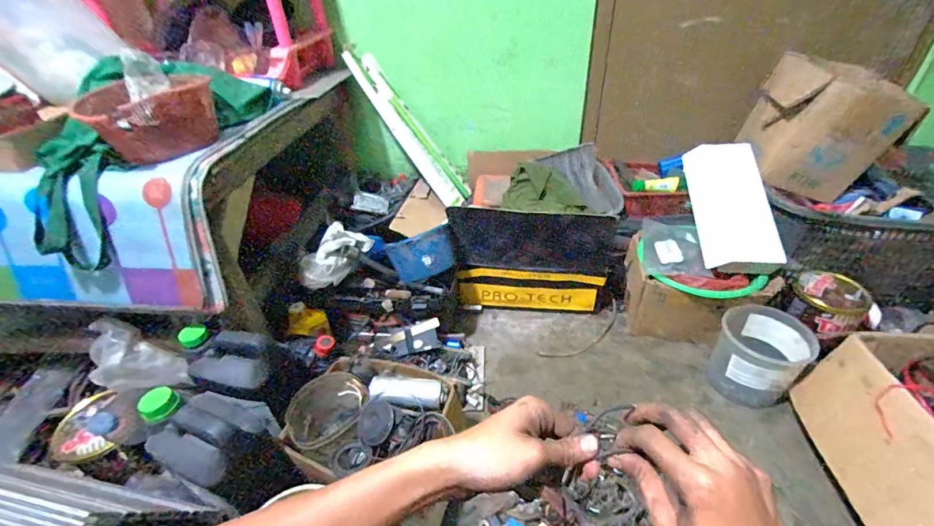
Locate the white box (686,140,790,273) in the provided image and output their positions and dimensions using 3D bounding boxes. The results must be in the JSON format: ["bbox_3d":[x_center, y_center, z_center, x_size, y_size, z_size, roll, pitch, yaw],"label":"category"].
[{"bbox_3d":[0.629,-0.143,0.966,0.150,0.055,0.347,0,66,5],"label":"white box"}]

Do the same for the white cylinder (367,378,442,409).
[{"bbox_3d":[-0.108,0.226,0.721,0.126,0.037,0.045,9,36,-7],"label":"white cylinder"}]

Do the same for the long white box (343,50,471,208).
[{"bbox_3d":[-0.159,-0.371,1.149,0.065,0.498,0.093,-24,27,30],"label":"long white box"}]

